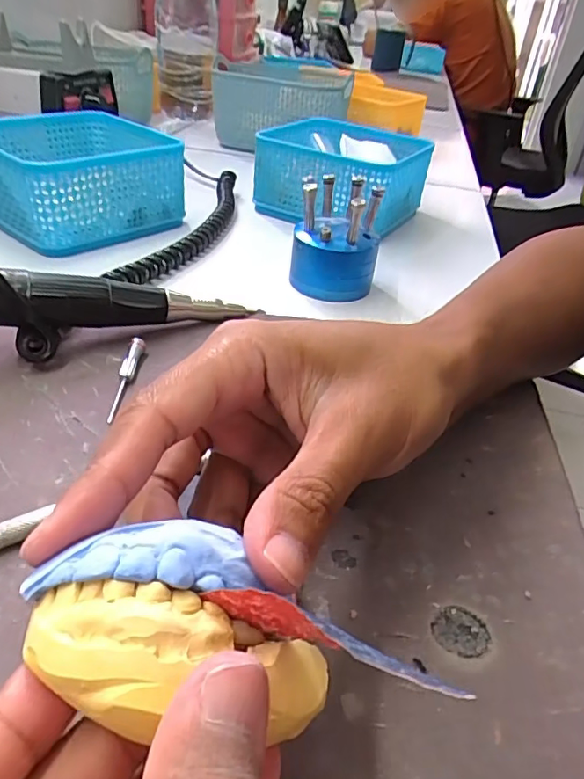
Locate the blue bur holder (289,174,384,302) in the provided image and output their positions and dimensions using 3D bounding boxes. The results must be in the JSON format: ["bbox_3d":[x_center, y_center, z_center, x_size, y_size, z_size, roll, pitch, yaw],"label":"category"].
[{"bbox_3d":[0.030,-0.107,0.367,0.055,0.073,0.057,5,37,-1],"label":"blue bur holder"}]

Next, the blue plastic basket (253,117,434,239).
[{"bbox_3d":[0.048,-0.199,0.501,0.133,0.065,0.139,20,39,18],"label":"blue plastic basket"}]

